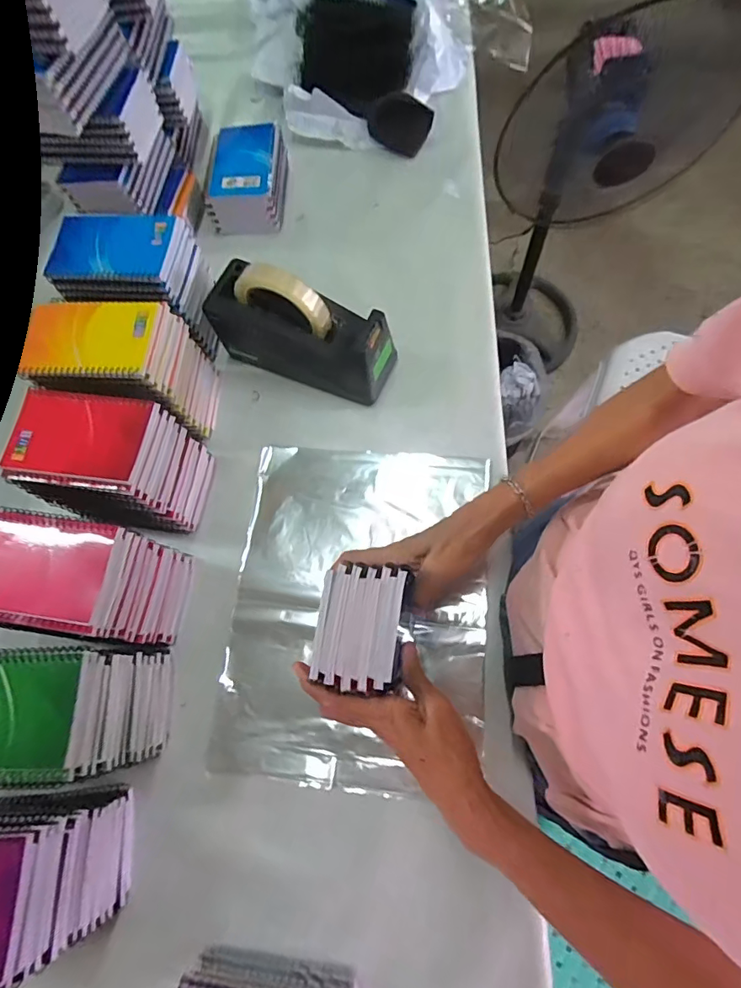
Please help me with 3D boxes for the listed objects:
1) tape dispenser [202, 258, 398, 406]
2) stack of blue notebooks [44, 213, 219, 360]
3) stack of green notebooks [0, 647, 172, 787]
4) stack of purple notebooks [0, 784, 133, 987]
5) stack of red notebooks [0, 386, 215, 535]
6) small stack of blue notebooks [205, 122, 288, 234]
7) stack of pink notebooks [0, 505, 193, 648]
[{"bbox_3d":[-0.077,-0.185,0.539,0.206,0.122,0.080,20,73,11],"label":"tape dispenser"},{"bbox_3d":[-0.257,-0.240,0.555,0.141,0.126,0.106,1,71,6],"label":"stack of blue notebooks"},{"bbox_3d":[-0.271,0.184,0.419,0.141,0.123,0.097,-4,70,3],"label":"stack of green notebooks"},{"bbox_3d":[-0.291,0.295,0.379,0.140,0.127,0.102,-5,70,3],"label":"stack of purple notebooks"},{"bbox_3d":[-0.257,-0.030,0.491,0.138,0.129,0.099,4,71,6],"label":"stack of red notebooks"},{"bbox_3d":[-0.169,-0.435,0.658,0.107,0.055,0.137,-3,71,4],"label":"small stack of blue notebooks"},{"bbox_3d":[-0.268,0.081,0.456,0.136,0.130,0.099,8,71,7],"label":"stack of pink notebooks"}]

